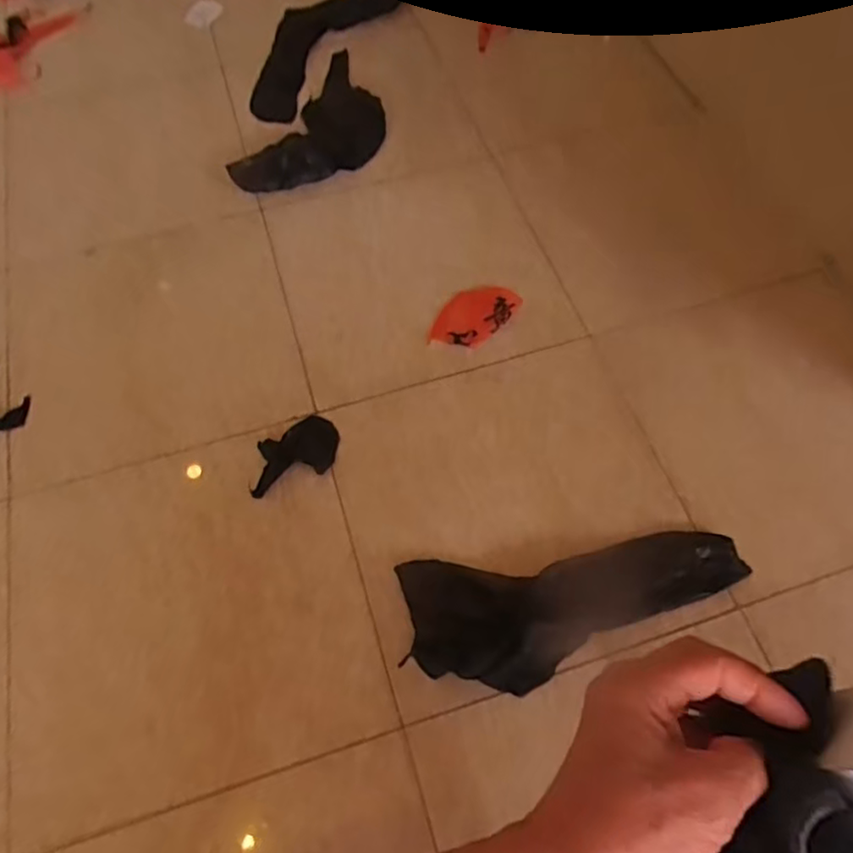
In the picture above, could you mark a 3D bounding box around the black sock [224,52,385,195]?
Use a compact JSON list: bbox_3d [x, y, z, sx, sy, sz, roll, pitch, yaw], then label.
[{"bbox_3d":[-0.115,-0.353,0.745,0.119,0.026,0.243,26,68,11],"label":"black sock"}]

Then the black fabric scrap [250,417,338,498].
[{"bbox_3d":[-0.123,0.023,0.579,0.086,0.006,0.059,-20,67,-9],"label":"black fabric scrap"}]

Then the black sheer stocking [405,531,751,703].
[{"bbox_3d":[0.124,0.145,0.504,0.274,0.029,0.101,-6,66,-3],"label":"black sheer stocking"}]

